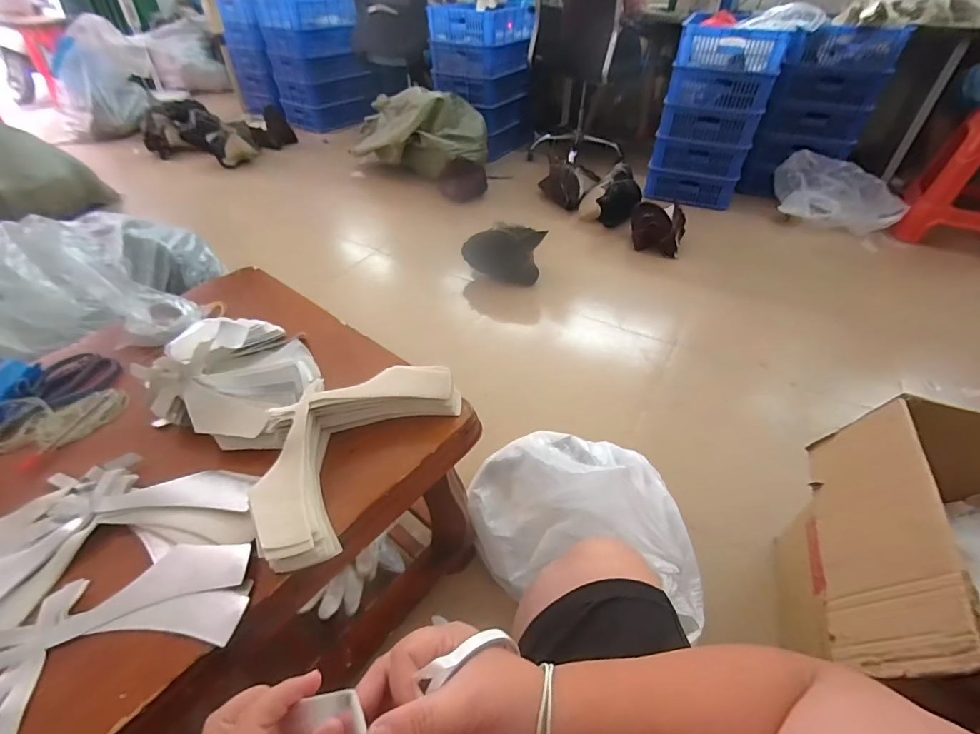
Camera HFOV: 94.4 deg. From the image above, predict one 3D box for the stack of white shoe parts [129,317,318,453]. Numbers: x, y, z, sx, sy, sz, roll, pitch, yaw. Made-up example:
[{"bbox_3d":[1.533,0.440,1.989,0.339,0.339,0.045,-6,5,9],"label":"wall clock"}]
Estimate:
[{"bbox_3d":[-0.350,0.013,0.634,0.208,0.075,0.258,-34,53,-32],"label":"stack of white shoe parts"}]

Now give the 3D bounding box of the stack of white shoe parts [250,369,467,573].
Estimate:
[{"bbox_3d":[-0.185,0.088,0.561,0.170,0.053,0.300,22,47,22],"label":"stack of white shoe parts"}]

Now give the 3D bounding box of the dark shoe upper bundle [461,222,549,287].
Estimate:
[{"bbox_3d":[0.045,-0.403,1.626,0.275,0.186,0.089,23,47,22],"label":"dark shoe upper bundle"}]

